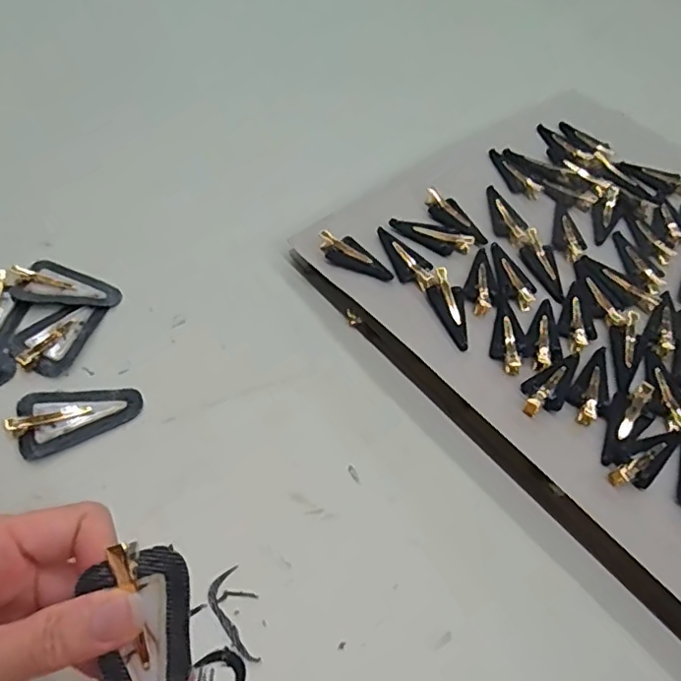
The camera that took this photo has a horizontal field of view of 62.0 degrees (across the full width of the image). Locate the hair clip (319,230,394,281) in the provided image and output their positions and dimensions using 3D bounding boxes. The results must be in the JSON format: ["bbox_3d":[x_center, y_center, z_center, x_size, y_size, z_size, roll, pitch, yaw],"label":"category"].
[{"bbox_3d":[0.011,-0.060,0.399,0.059,0.006,0.021,28,58,13],"label":"hair clip"}]

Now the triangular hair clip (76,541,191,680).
[{"bbox_3d":[-0.072,0.106,0.204,0.035,0.008,0.061,-6,80,-8],"label":"triangular hair clip"}]

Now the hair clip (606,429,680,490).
[{"bbox_3d":[0.179,0.067,0.324,0.059,0.009,0.021,-24,62,-20],"label":"hair clip"}]

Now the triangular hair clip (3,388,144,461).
[{"bbox_3d":[-0.155,0.039,0.329,0.068,0.009,0.040,-24,62,-20],"label":"triangular hair clip"}]

